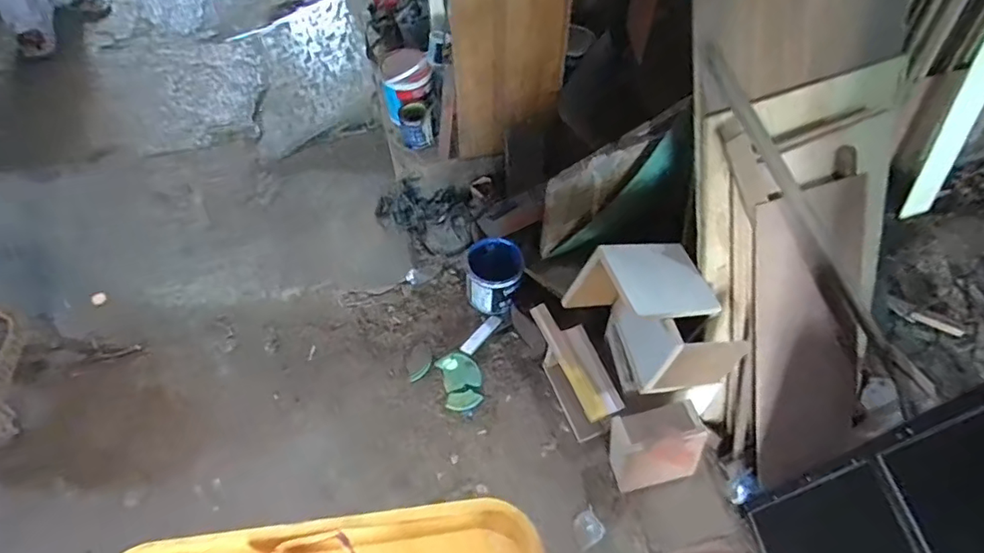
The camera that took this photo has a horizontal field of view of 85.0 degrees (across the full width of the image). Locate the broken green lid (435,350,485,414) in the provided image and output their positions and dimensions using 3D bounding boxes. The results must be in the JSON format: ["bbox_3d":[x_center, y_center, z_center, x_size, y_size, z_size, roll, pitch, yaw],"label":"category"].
[{"bbox_3d":[-0.093,0.308,1.594,0.120,0.007,0.182,-23,58,4],"label":"broken green lid"}]

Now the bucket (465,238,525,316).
[{"bbox_3d":[0.007,0.009,1.685,0.167,0.198,0.154,-1,56,1],"label":"bucket"}]

